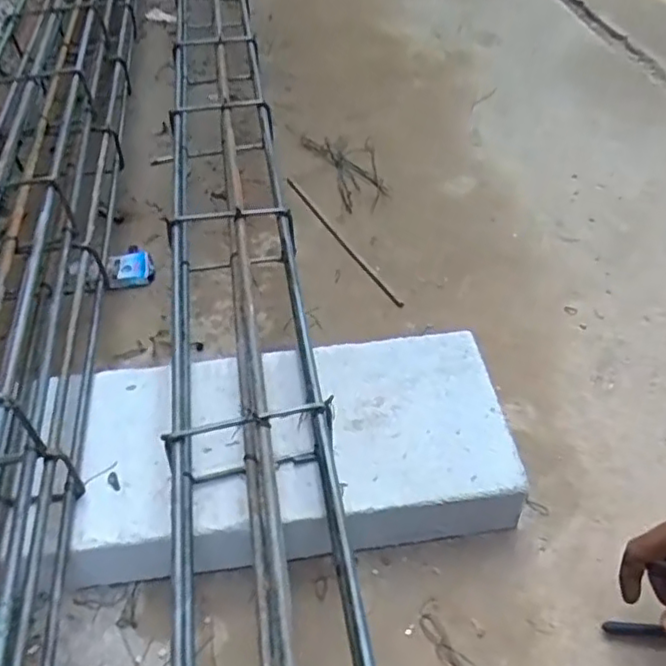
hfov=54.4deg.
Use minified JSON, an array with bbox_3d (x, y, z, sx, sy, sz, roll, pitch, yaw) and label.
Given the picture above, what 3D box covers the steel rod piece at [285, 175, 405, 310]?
[{"bbox_3d":[0.008,-0.138,0.937,0.014,0.007,0.322,-24,51,-18],"label":"steel rod piece"}]

